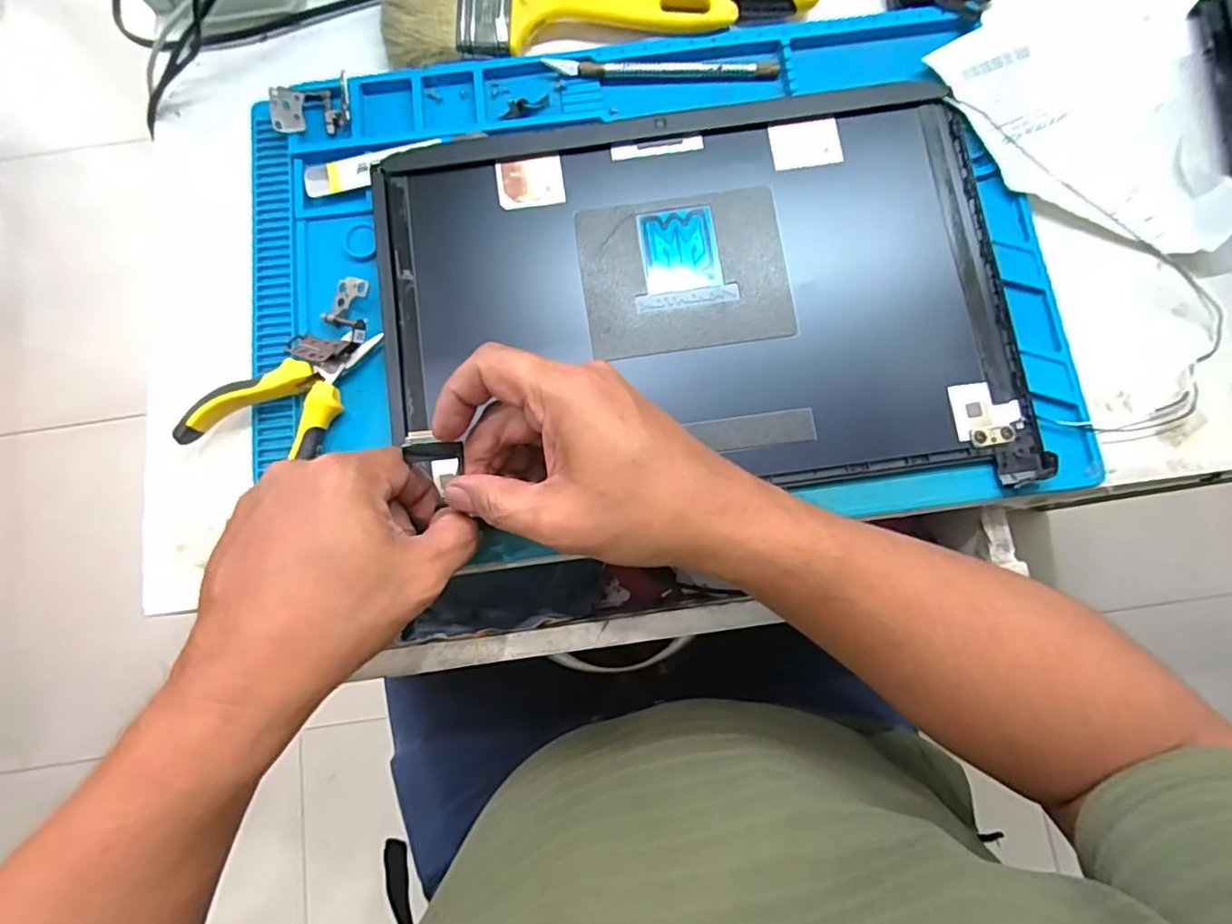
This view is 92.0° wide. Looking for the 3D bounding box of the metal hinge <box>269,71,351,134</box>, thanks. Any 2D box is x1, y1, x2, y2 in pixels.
[{"bbox_3d":[-0.193,-0.227,0.381,0.050,0.018,0.026,-14,79,-2],"label":"metal hinge"}]

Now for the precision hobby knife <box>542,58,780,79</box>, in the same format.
[{"bbox_3d":[0.031,-0.257,0.388,0.150,0.005,0.011,1,79,1],"label":"precision hobby knife"}]

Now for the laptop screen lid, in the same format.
[{"bbox_3d":[0.046,-0.106,0.358,0.366,0.009,0.229,-1,79,1],"label":"laptop screen lid"}]

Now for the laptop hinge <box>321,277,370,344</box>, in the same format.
[{"bbox_3d":[-0.158,-0.092,0.355,0.033,0.011,0.035,0,79,1],"label":"laptop hinge"}]

